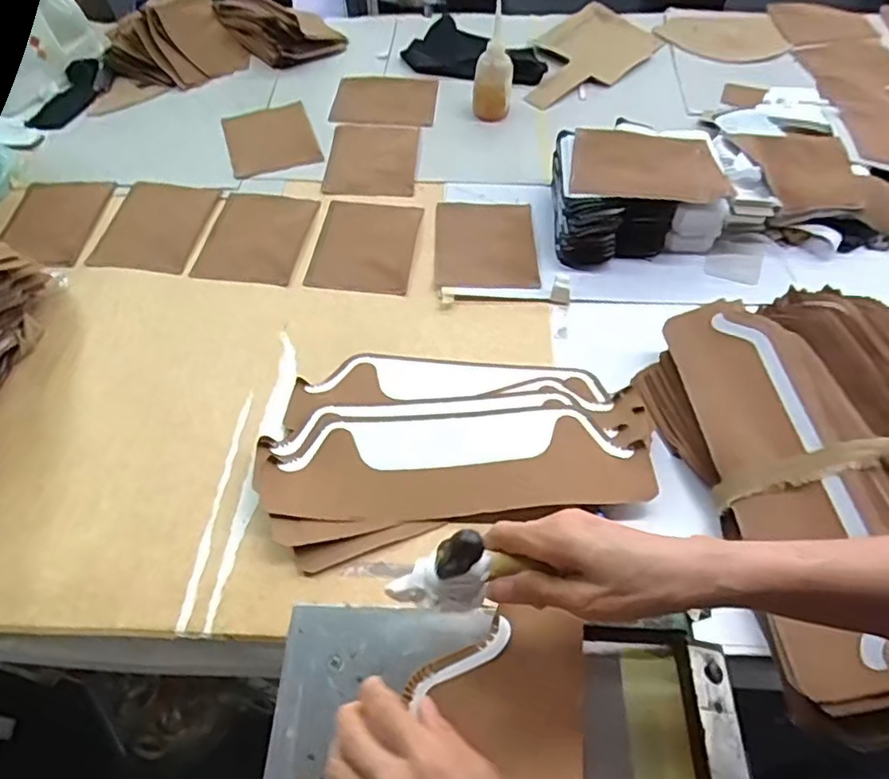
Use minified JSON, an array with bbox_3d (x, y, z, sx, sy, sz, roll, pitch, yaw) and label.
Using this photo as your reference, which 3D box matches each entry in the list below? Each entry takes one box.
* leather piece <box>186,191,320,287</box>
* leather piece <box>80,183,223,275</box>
[{"bbox_3d":[-0.271,-0.224,0.898,0.140,0.004,0.179,4,54,6],"label":"leather piece"},{"bbox_3d":[-0.431,-0.247,0.925,0.153,0.006,0.183,5,56,8],"label":"leather piece"}]

